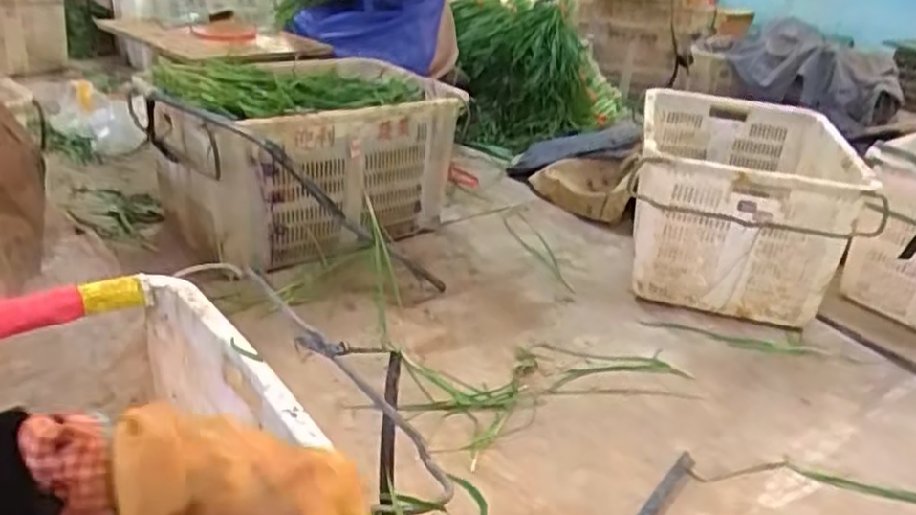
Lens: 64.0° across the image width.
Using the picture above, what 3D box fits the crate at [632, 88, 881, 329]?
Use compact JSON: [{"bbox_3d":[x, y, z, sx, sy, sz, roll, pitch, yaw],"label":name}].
[{"bbox_3d":[0.658,-0.136,1.766,0.451,0.355,0.632,13,29,10],"label":"crate"}]

